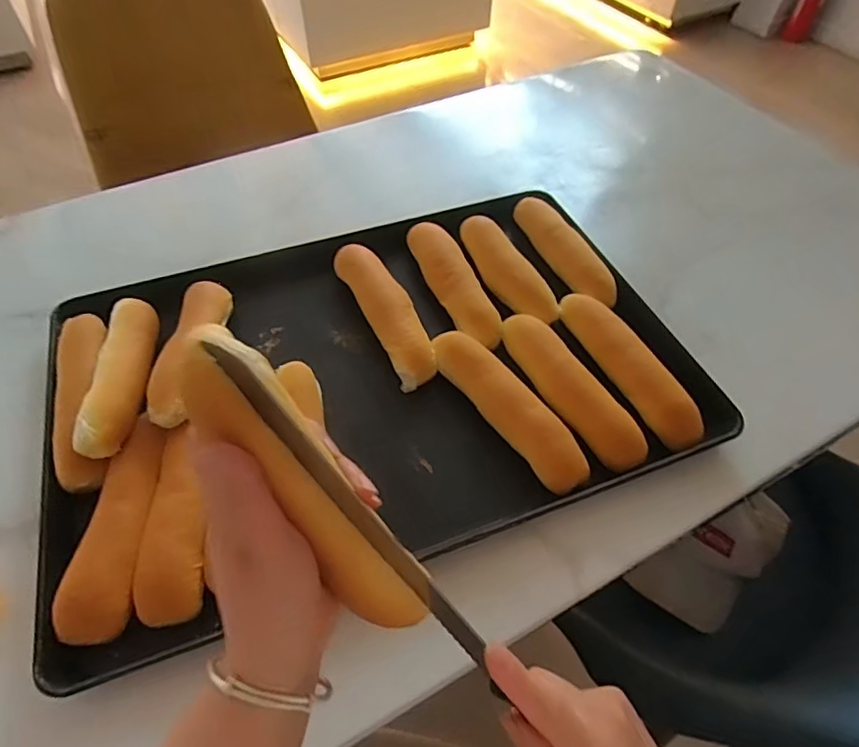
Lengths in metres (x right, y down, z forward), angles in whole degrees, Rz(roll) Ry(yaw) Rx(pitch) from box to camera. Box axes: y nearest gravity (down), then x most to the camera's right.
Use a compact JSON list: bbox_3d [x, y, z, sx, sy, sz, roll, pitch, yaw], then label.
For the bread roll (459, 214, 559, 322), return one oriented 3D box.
[{"bbox_3d":[0.083,-0.119,0.602,0.041,0.034,0.157,-26,58,-18],"label":"bread roll"}]

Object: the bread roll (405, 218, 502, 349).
[{"bbox_3d":[0.025,-0.103,0.590,0.045,0.030,0.178,-18,56,-14],"label":"bread roll"}]

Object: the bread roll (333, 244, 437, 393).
[{"bbox_3d":[-0.045,-0.069,0.566,0.047,0.030,0.187,-23,57,-16],"label":"bread roll"}]

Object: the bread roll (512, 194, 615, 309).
[{"bbox_3d":[0.155,-0.146,0.621,0.041,0.033,0.178,-18,56,-13],"label":"bread roll"}]

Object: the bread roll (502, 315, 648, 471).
[{"bbox_3d":[0.129,0.012,0.511,0.043,0.033,0.176,-25,58,-18],"label":"bread roll"}]

